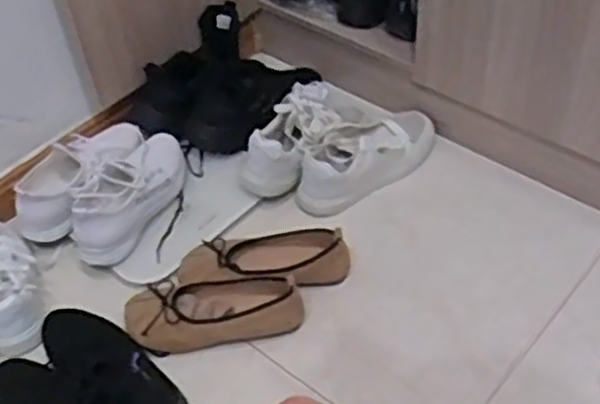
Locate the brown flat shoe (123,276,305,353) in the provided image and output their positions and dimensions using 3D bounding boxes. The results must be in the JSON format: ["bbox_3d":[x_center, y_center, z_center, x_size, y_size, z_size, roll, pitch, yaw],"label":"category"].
[{"bbox_3d":[-0.117,0.149,1.014,0.239,0.051,0.096,-2,47,3],"label":"brown flat shoe"}]

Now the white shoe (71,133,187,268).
[{"bbox_3d":[-0.248,-0.021,1.140,0.087,0.097,0.239,16,49,21],"label":"white shoe"}]

